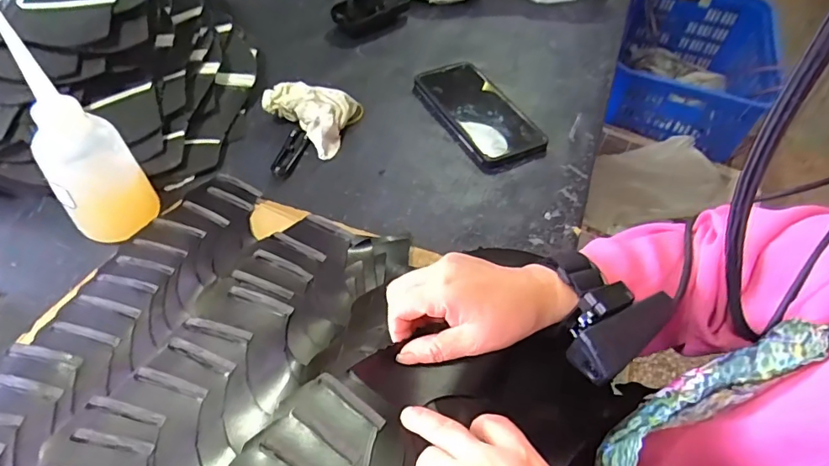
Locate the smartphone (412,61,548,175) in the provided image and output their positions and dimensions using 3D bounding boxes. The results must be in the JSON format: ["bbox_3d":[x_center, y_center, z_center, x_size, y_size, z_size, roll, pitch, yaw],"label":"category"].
[{"bbox_3d":[0.070,-0.131,0.529,0.087,0.013,0.168,-20,56,-17],"label":"smartphone"}]

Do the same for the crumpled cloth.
[{"bbox_3d":[-0.110,-0.125,0.498,0.087,0.039,0.079,16,53,11],"label":"crumpled cloth"}]

